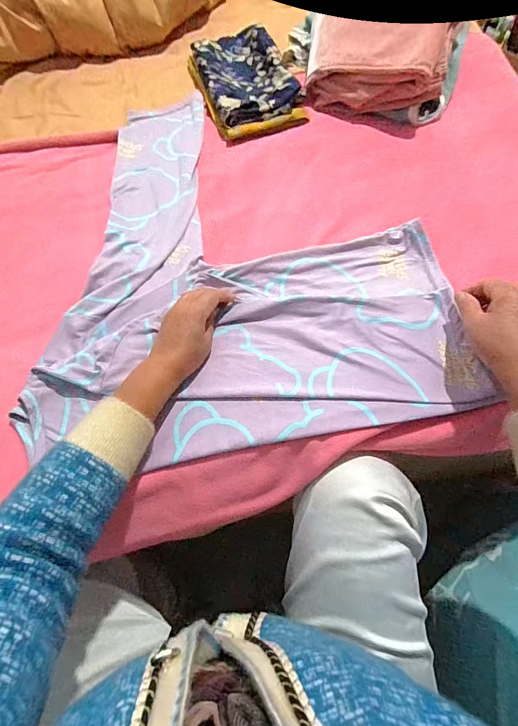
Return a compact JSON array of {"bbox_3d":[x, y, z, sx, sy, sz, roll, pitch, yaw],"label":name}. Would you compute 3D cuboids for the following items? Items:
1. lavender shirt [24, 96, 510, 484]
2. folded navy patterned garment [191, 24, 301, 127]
[{"bbox_3d":[-0.022,-0.177,0.540,0.555,0.033,0.610,-4,68,0],"label":"lavender shirt"},{"bbox_3d":[-0.025,-0.557,0.692,0.153,0.029,0.266,-18,70,-5],"label":"folded navy patterned garment"}]

